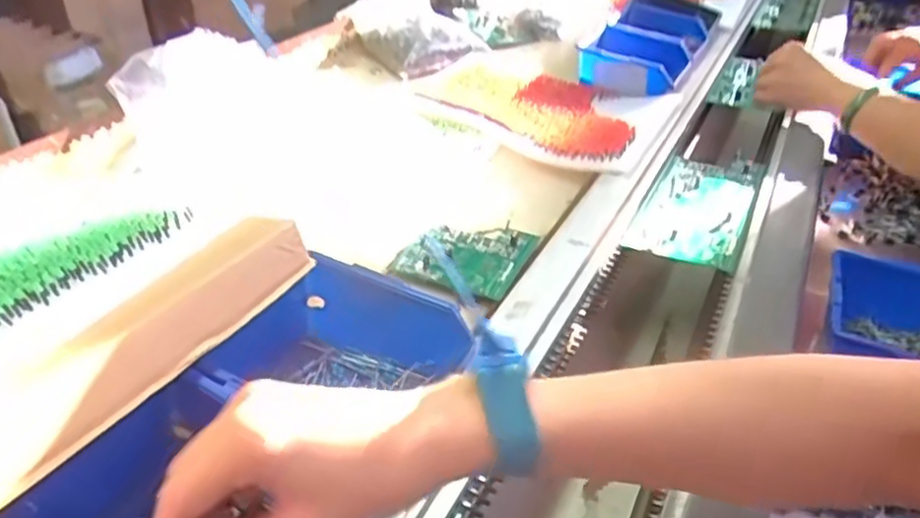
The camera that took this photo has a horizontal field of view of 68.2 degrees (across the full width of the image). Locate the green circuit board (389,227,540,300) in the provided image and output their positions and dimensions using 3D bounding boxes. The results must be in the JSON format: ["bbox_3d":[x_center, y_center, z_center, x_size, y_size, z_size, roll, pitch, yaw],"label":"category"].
[{"bbox_3d":[0.006,-0.007,0.569,0.096,0.016,0.103,14,36,18],"label":"green circuit board"}]

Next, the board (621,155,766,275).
[{"bbox_3d":[0.227,-0.053,0.641,0.091,0.020,0.191,17,37,22],"label":"board"}]

